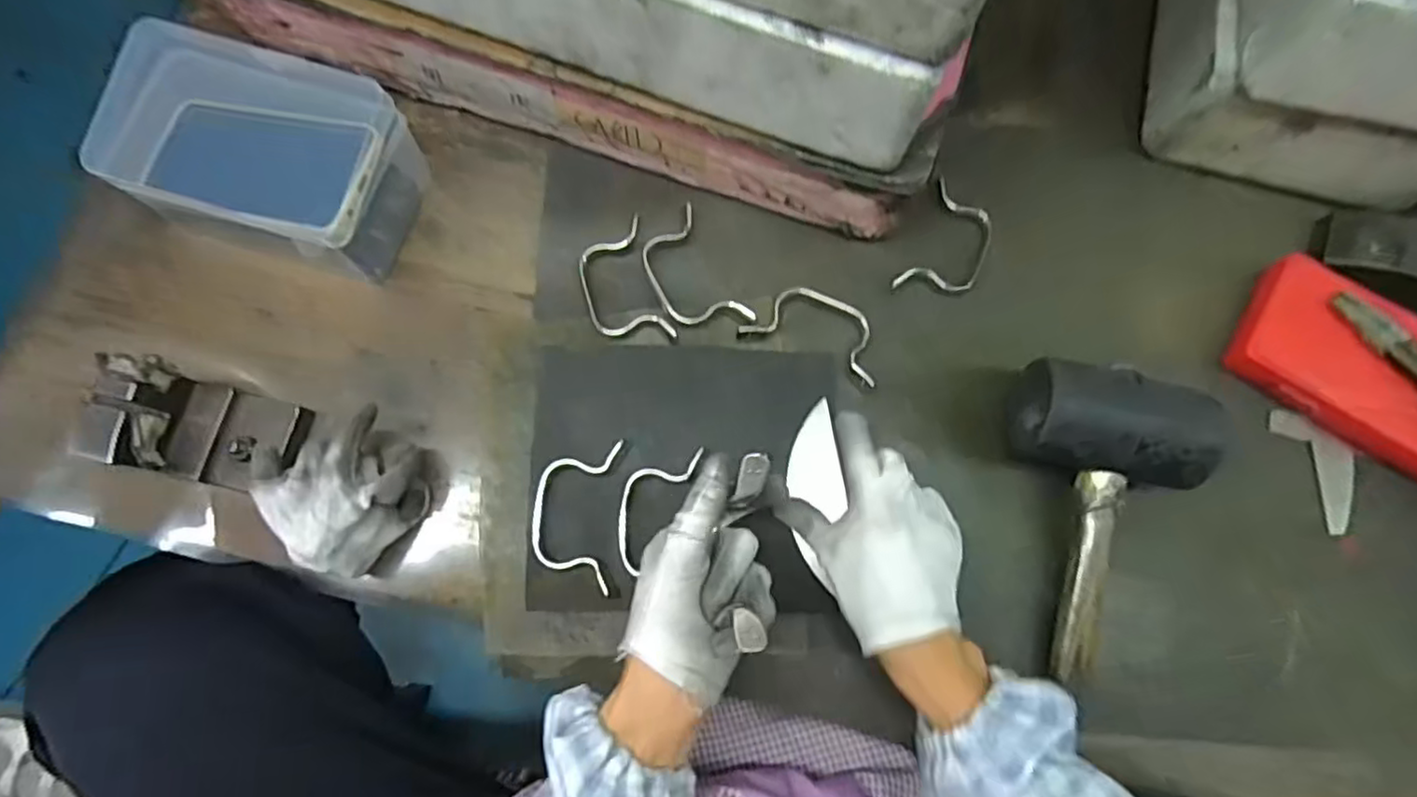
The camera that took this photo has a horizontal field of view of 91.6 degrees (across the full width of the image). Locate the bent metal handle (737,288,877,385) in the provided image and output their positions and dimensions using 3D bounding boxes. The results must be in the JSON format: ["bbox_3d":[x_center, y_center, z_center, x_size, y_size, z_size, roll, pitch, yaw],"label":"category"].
[{"bbox_3d":[0.079,-0.051,0.498,0.101,0.009,0.050,23,75,4],"label":"bent metal handle"}]

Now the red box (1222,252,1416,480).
[{"bbox_3d":[0.503,0.001,0.486,0.256,0.036,0.114,30,76,6],"label":"red box"}]

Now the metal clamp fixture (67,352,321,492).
[{"bbox_3d":[-0.316,0.019,0.430,0.095,0.074,0.064,11,75,1],"label":"metal clamp fixture"}]

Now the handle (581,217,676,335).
[{"bbox_3d":[-0.064,-0.084,0.496,0.053,0.016,0.102,-16,76,-6],"label":"handle"}]

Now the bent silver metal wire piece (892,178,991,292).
[{"bbox_3d":[0.182,-0.114,0.516,0.055,0.012,0.098,26,75,5],"label":"bent silver metal wire piece"}]

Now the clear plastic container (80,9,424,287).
[{"bbox_3d":[-0.308,-0.167,0.482,0.184,0.082,0.111,17,75,3],"label":"clear plastic container"}]

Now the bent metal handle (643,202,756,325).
[{"bbox_3d":[-0.014,-0.090,0.501,0.054,0.013,0.098,-25,77,-9],"label":"bent metal handle"}]

